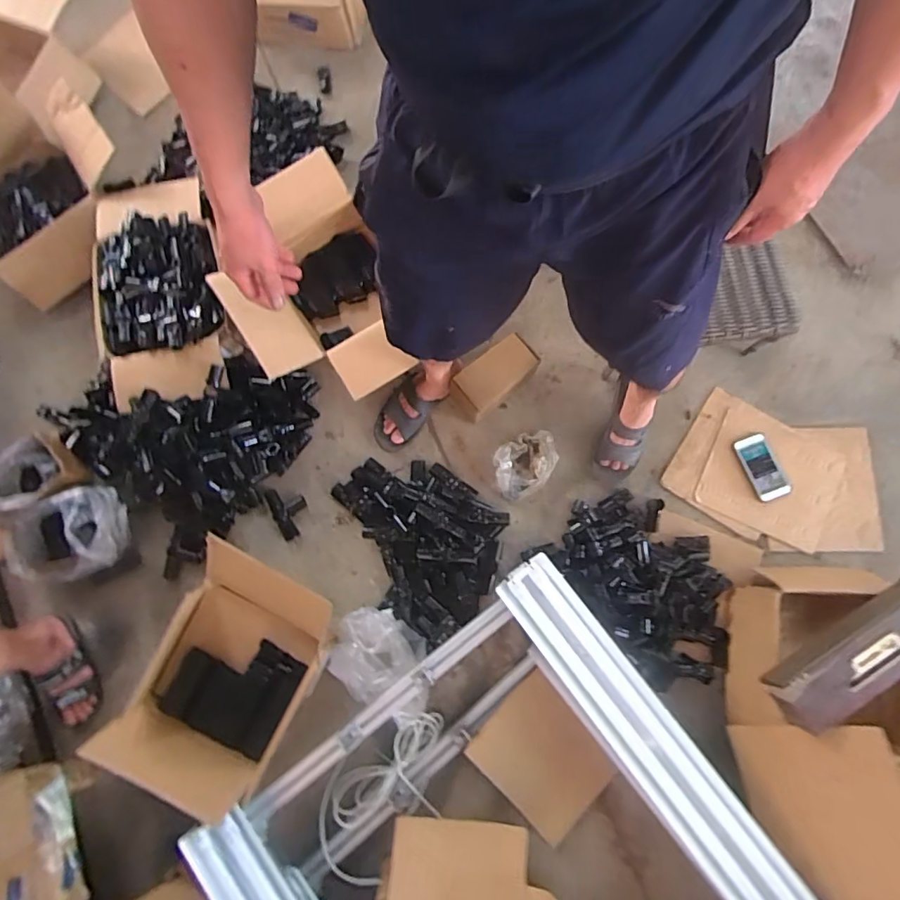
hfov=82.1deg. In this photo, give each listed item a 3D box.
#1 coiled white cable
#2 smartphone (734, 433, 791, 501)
[{"bbox_3d":[-0.139,0.757,1.145,0.219,0.127,0.383,40,84,8],"label":"coiled white cable"},{"bbox_3d":[0.727,0.040,1.203,0.077,0.015,0.151,-23,88,-1],"label":"smartphone"}]

